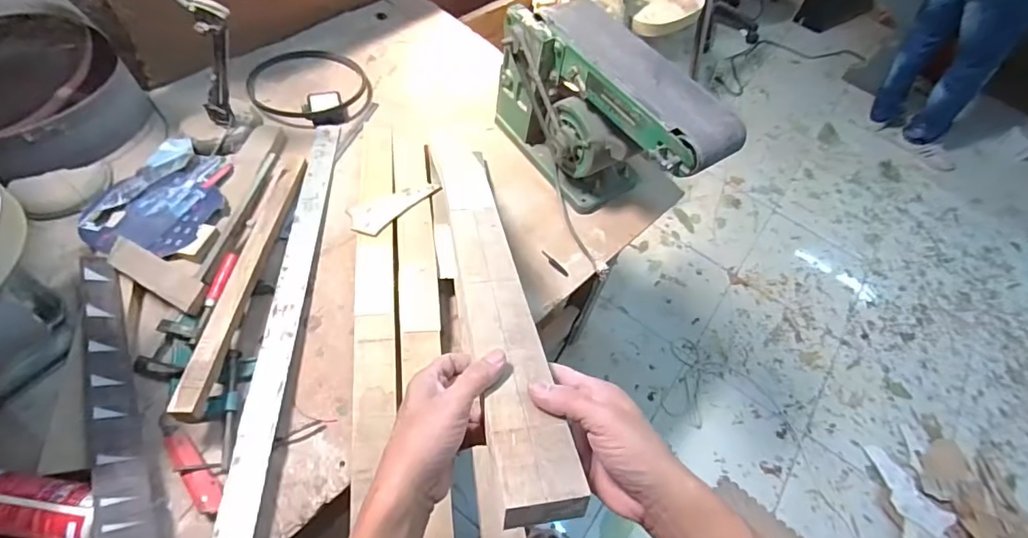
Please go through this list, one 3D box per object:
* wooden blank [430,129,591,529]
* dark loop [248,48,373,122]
[{"bbox_3d":[-0.035,-0.021,0.578,0.063,0.020,0.607,-8,39,-8],"label":"wooden blank"},{"bbox_3d":[-0.434,-0.400,1.094,0.248,0.038,0.241,-8,62,-8],"label":"dark loop"}]

